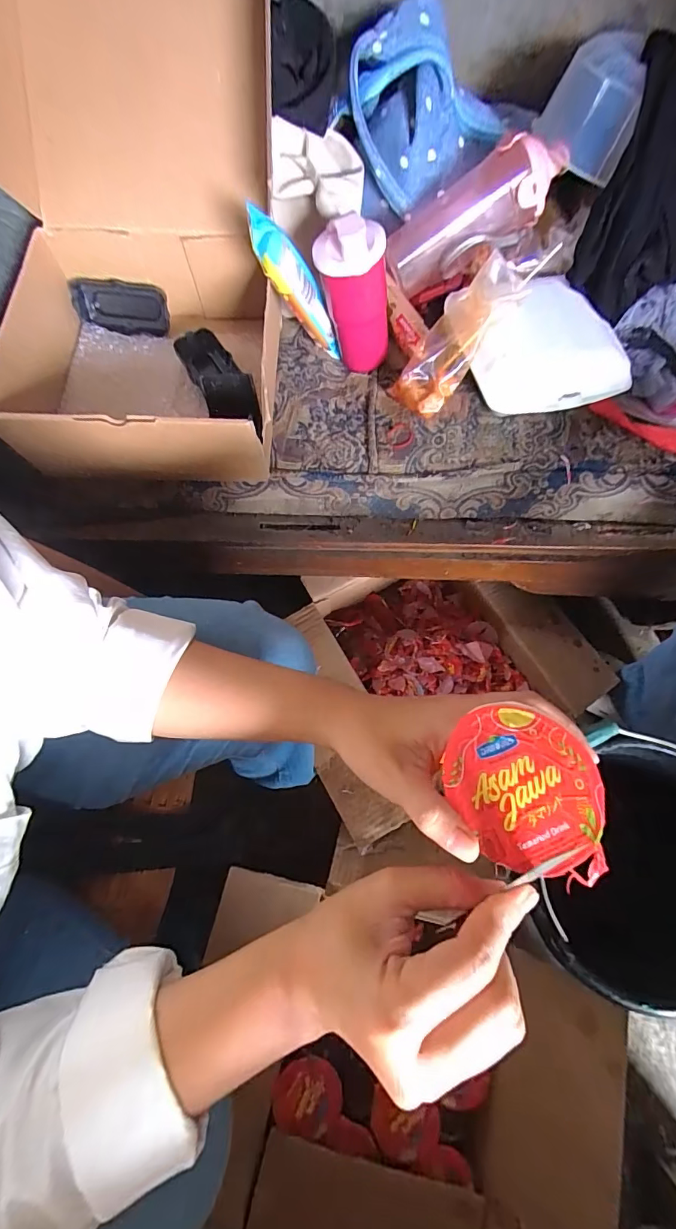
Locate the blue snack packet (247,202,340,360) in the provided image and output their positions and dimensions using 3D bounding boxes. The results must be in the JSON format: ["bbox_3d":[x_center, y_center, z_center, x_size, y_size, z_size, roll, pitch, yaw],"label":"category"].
[{"bbox_3d":[-0.039,-0.357,0.491,0.040,0.178,0.037,-35,71,16],"label":"blue snack packet"}]

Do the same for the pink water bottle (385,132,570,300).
[{"bbox_3d":[0.161,-0.484,0.534,0.214,0.066,0.084,-24,69,19],"label":"pink water bottle"}]

